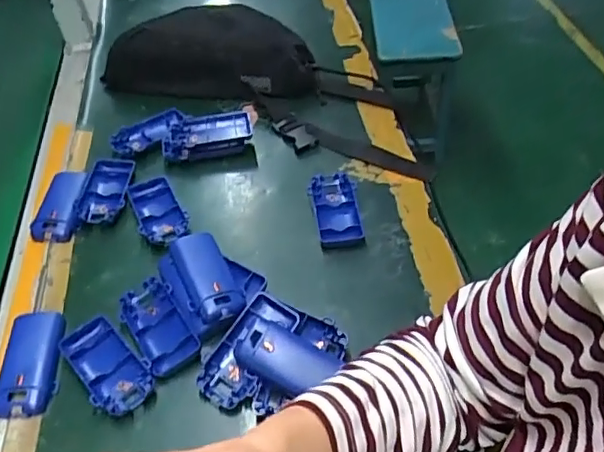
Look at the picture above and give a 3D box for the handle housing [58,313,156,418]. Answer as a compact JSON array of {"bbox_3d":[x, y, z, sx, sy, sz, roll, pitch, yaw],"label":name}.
[{"bbox_3d":[-0.163,0.119,0.471,0.047,0.014,0.093,-38,56,-26],"label":"handle housing"}]

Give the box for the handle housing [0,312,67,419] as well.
[{"bbox_3d":[-0.229,0.114,0.474,0.046,0.017,0.094,-7,48,-3],"label":"handle housing"}]

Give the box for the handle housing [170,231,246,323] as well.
[{"bbox_3d":[-0.086,0.050,0.512,0.043,0.033,0.093,-21,50,-14],"label":"handle housing"}]

